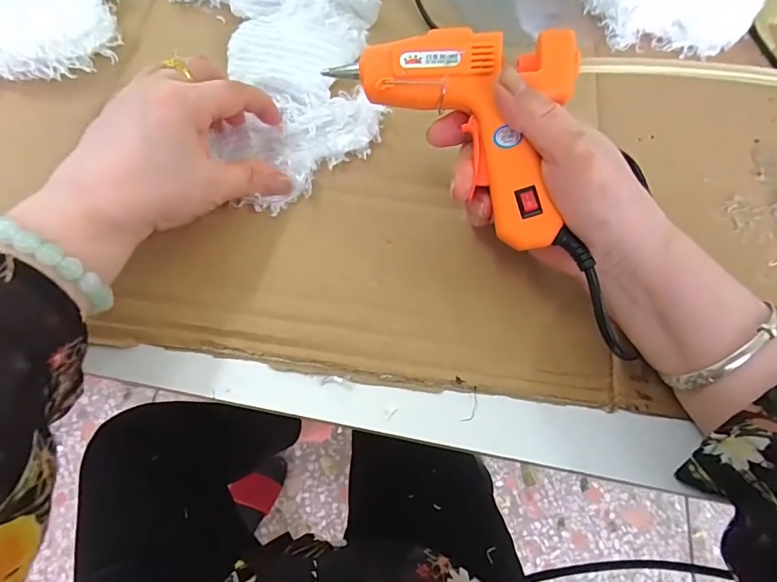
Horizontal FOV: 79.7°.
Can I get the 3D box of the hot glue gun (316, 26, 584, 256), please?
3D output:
[{"bbox_3d":[0.058,-0.100,0.254,0.091,0.029,0.140,-43,86,8],"label":"hot glue gun"}]

